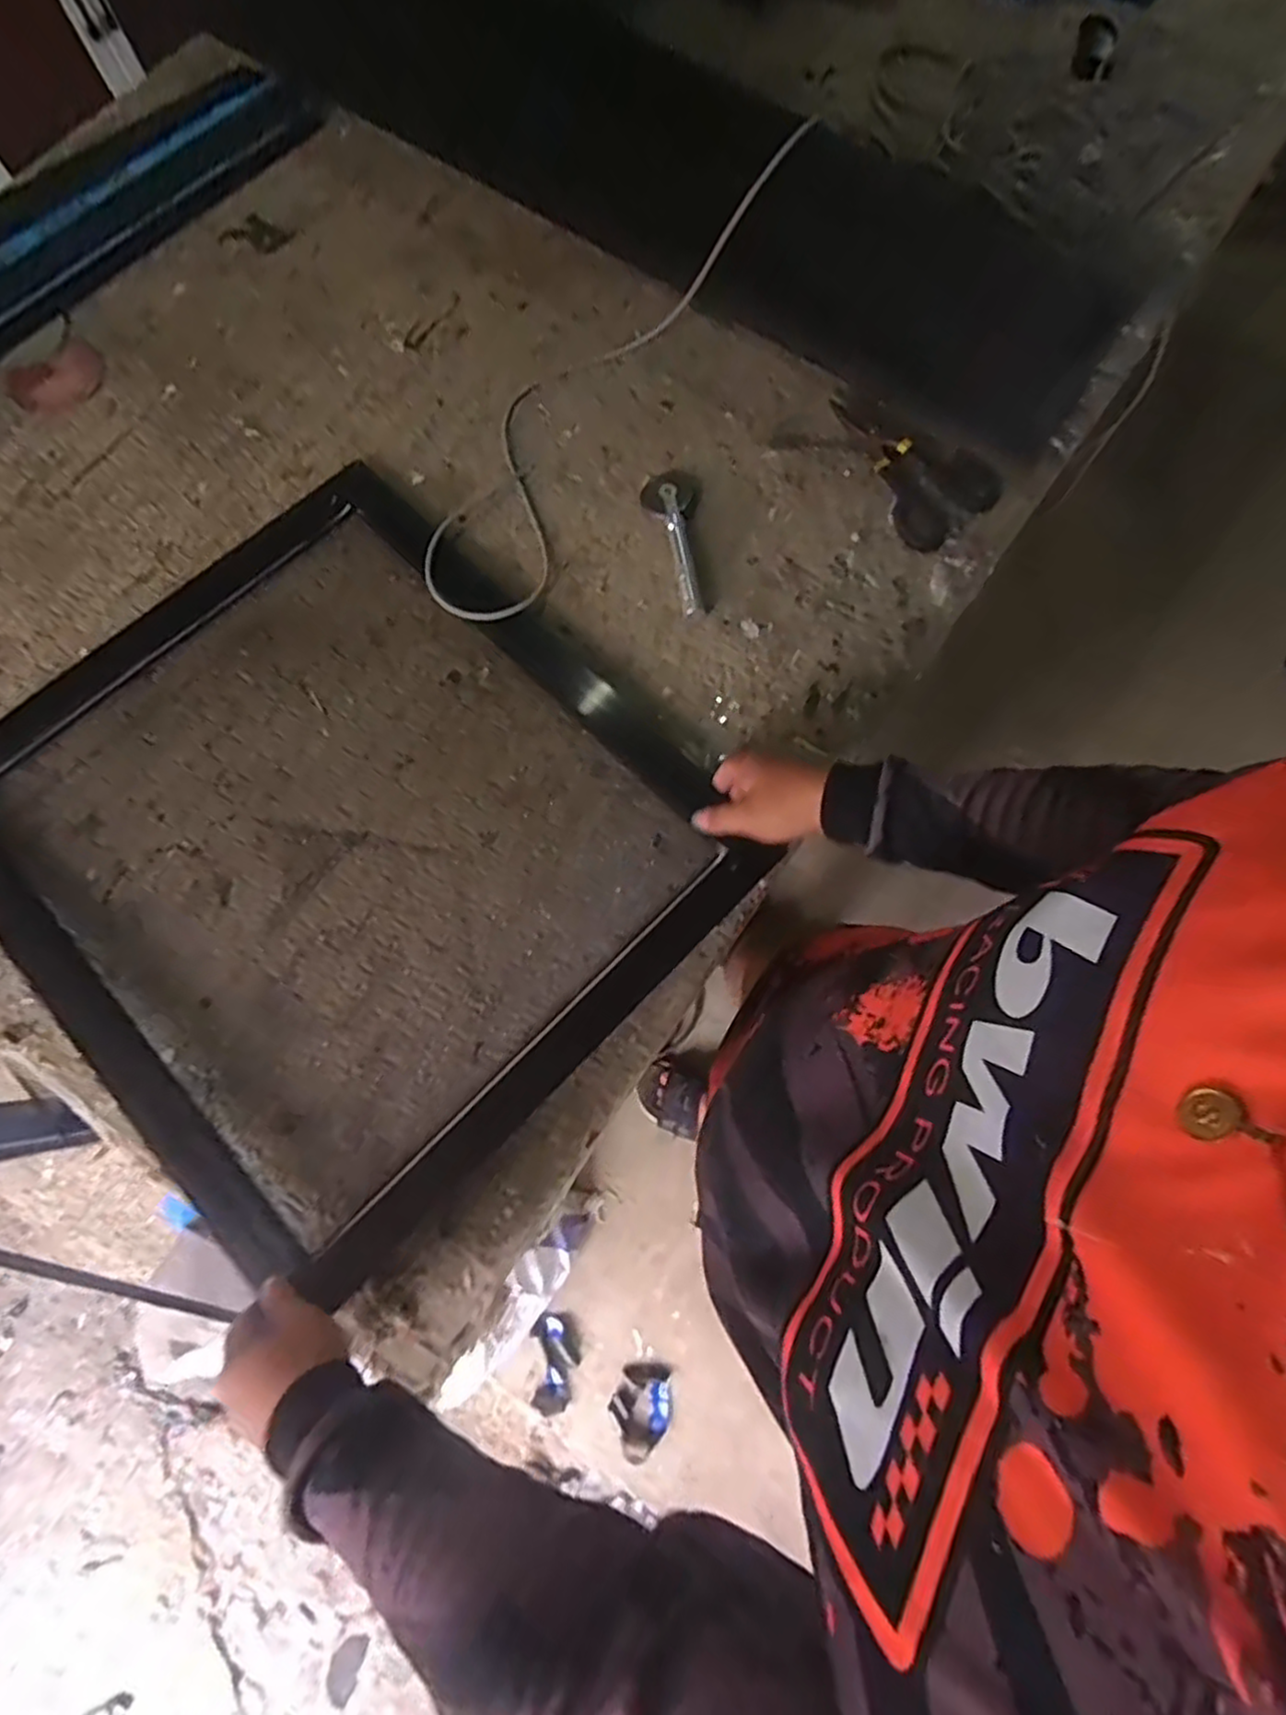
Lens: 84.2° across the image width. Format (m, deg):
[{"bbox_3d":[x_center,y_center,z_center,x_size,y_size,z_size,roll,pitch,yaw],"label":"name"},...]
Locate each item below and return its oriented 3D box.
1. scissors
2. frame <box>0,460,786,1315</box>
[{"bbox_3d":[0.256,-0.411,0.742,0.209,0.020,0.116,40,79,9],"label":"scissors"},{"bbox_3d":[-0.272,-0.028,0.643,0.587,0.029,0.520,44,80,10],"label":"frame"}]

